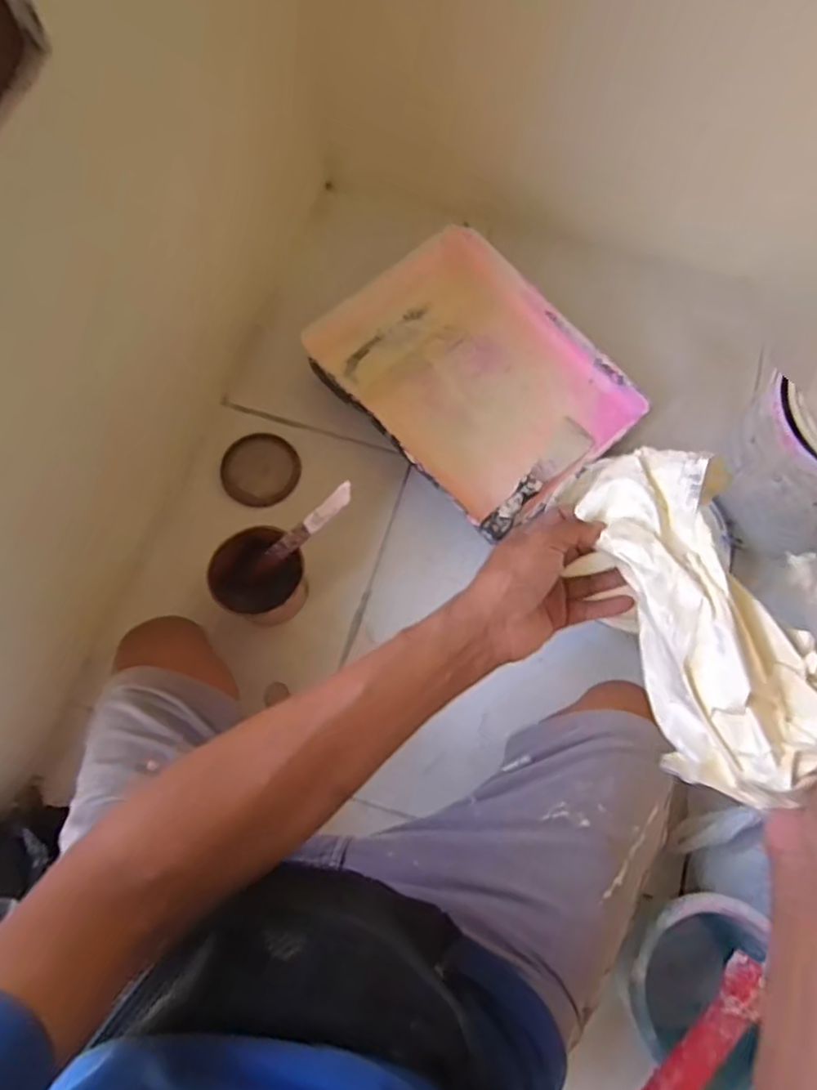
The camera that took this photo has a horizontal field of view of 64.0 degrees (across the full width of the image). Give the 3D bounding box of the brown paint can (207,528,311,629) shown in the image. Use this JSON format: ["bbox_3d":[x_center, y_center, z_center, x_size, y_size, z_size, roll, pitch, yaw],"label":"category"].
[{"bbox_3d":[-0.164,0.036,0.733,0.092,0.075,0.096,0,69,0],"label":"brown paint can"}]

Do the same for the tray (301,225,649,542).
[{"bbox_3d":[0.075,-0.211,0.834,0.283,0.071,0.375,-41,74,-14],"label":"tray"}]

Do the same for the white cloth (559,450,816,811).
[{"bbox_3d":[0.173,0.037,0.400,0.091,0.057,0.223,-15,64,-5],"label":"white cloth"}]

